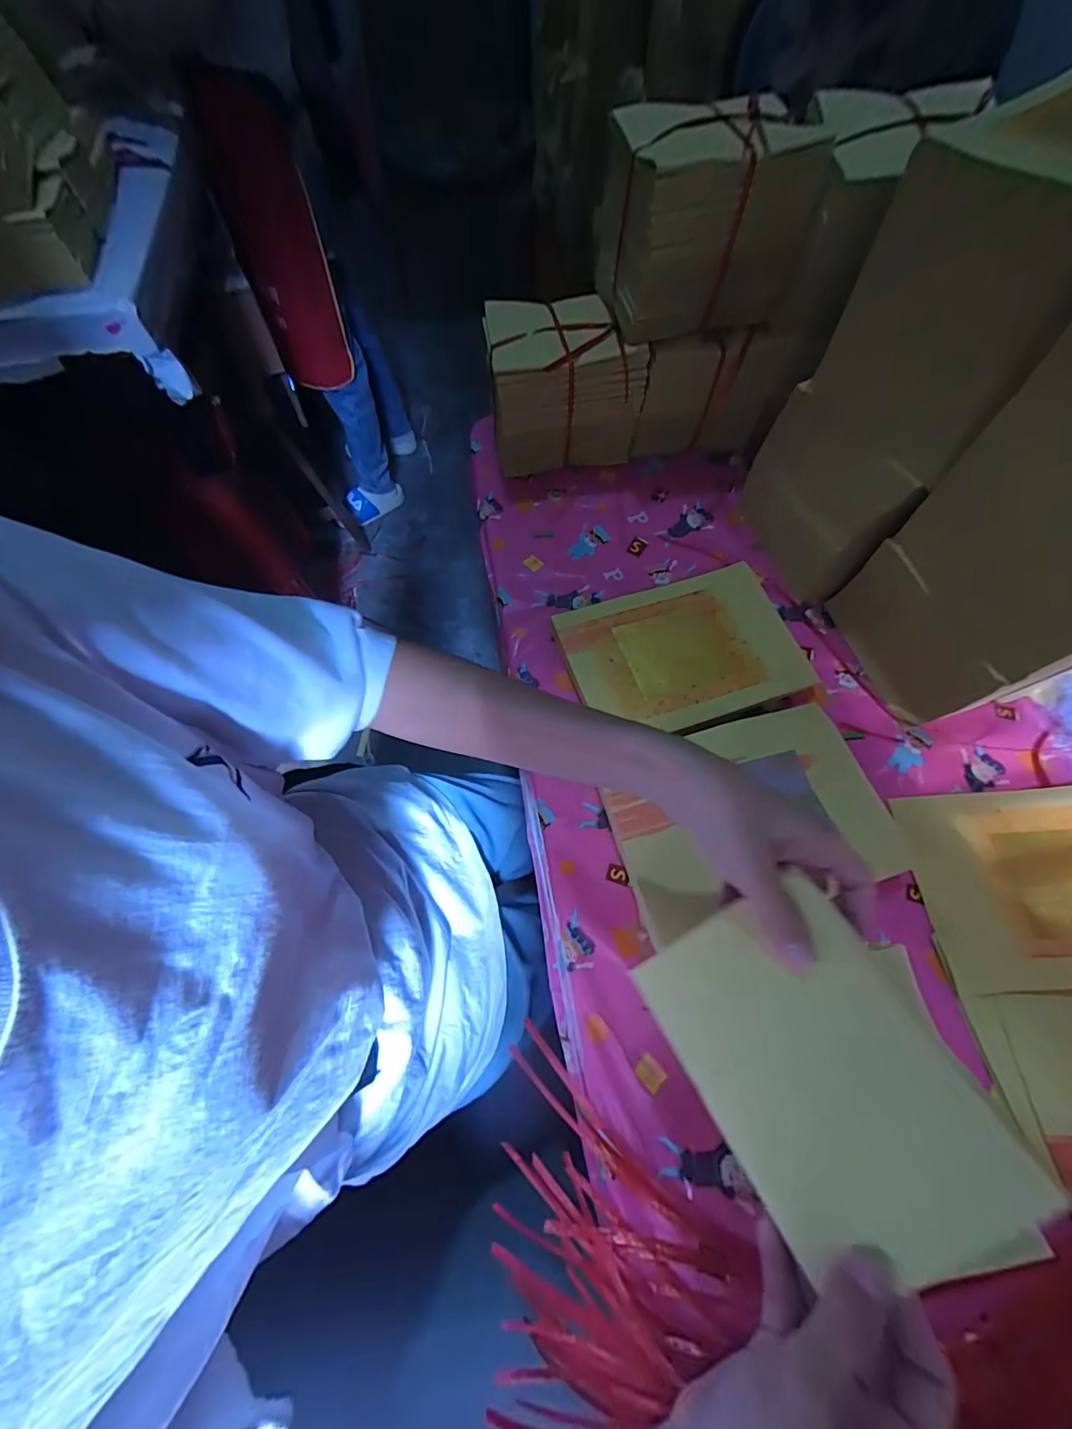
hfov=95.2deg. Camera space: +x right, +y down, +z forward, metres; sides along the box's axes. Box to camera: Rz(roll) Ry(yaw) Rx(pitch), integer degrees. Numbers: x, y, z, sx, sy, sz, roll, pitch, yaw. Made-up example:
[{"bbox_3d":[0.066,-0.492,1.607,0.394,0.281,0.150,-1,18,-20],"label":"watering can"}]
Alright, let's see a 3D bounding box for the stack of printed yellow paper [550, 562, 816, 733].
[{"bbox_3d":[0.147,-0.063,0.505,0.222,0.020,0.159,-17,67,-7],"label":"stack of printed yellow paper"}]

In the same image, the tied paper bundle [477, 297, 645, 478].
[{"bbox_3d":[0.031,-0.379,0.579,0.165,0.142,0.120,-7,66,-3],"label":"tied paper bundle"}]

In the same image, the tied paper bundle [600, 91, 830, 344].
[{"bbox_3d":[0.155,-0.463,0.464,0.166,0.135,0.099,-12,66,-5],"label":"tied paper bundle"}]

